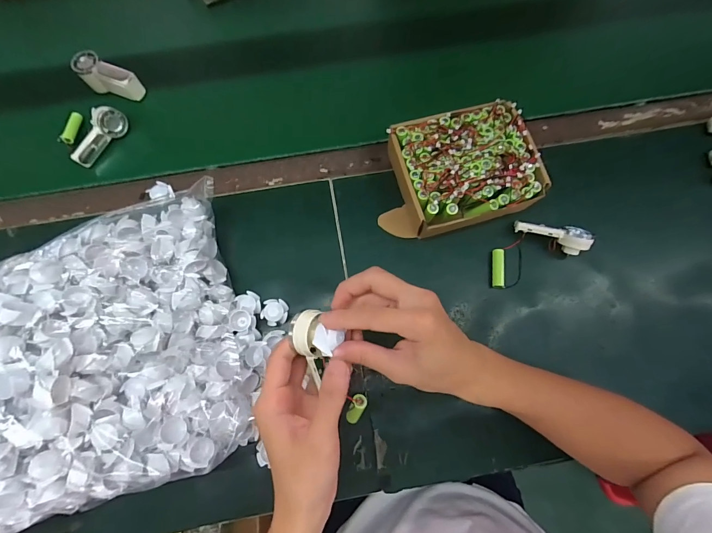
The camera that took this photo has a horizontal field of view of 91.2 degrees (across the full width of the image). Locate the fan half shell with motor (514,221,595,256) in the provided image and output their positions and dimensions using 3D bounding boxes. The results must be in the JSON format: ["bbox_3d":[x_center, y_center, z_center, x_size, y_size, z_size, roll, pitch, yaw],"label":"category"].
[{"bbox_3d":[0.258,-0.045,0.460,0.090,0.040,0.033,26,77,5],"label":"fan half shell with motor"}]

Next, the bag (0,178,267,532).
[{"bbox_3d":[-0.284,0.091,0.372,0.330,0.133,0.319,-17,75,-4],"label":"bag"}]

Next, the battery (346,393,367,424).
[{"bbox_3d":[0.000,0.149,0.364,0.016,0.051,0.015,26,51,5],"label":"battery"}]

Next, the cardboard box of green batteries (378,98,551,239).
[{"bbox_3d":[0.127,-0.122,0.460,0.203,0.070,0.154,-16,77,-5],"label":"cardboard box of green batteries"}]

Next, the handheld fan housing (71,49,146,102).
[{"bbox_3d":[-0.371,-0.285,0.526,0.095,0.045,0.040,22,76,-8],"label":"handheld fan housing"}]

